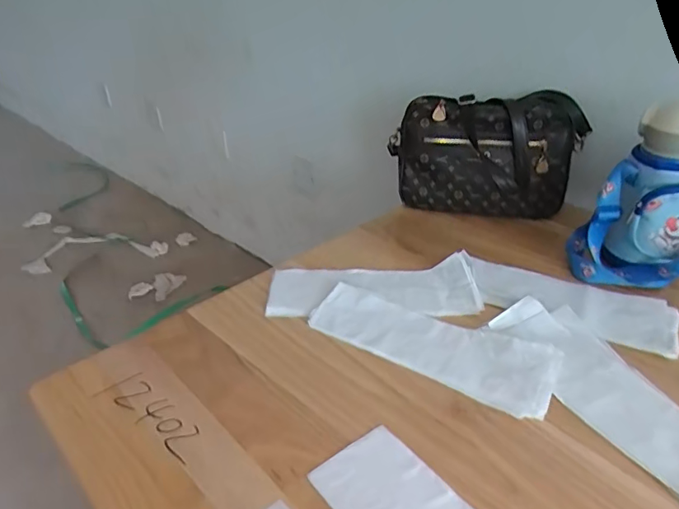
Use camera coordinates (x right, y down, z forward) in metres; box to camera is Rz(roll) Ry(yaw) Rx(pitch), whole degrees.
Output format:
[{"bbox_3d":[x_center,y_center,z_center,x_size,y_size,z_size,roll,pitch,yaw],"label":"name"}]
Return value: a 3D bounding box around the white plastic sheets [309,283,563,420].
[{"bbox_3d":[0.095,0.091,0.547,0.259,0.018,0.087,18,37,27],"label":"white plastic sheets"}]

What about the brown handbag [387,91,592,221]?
[{"bbox_3d":[0.219,-0.146,0.774,0.282,0.172,0.114,5,33,8],"label":"brown handbag"}]

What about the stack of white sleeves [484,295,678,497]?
[{"bbox_3d":[0.262,0.129,0.485,0.097,0.019,0.265,-14,35,-21],"label":"stack of white sleeves"}]

